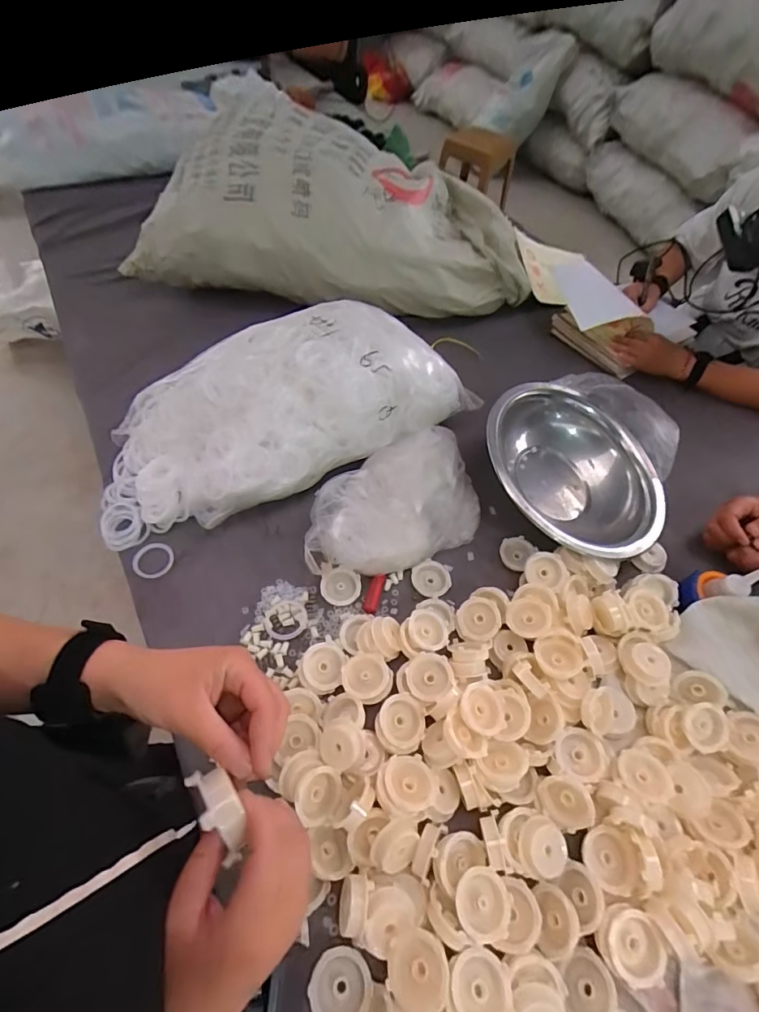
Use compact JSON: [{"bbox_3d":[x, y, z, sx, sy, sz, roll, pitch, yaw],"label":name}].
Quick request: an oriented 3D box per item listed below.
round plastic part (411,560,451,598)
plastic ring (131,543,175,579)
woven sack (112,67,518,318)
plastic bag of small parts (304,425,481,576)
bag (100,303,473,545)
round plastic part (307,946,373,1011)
[{"bbox_3d":[0.073,0.104,0.647,0.050,0.017,0.056,-4,56,-8],"label":"round plastic part"},{"bbox_3d":[-0.316,0.077,0.638,0.058,0.008,0.053,-1,63,3],"label":"plastic ring"},{"bbox_3d":[-0.070,-0.593,0.921,0.744,0.233,0.377,6,55,-1],"label":"woven sack"},{"bbox_3d":[0.019,-0.003,0.675,0.293,0.075,0.186,-26,61,-21],"label":"plastic bag of small parts"},{"bbox_3d":[-0.137,-0.153,0.699,0.577,0.179,0.230,-20,59,-17],"label":"bag"},{"bbox_3d":[-0.035,0.432,0.409,0.053,0.021,0.052,2,55,-3],"label":"round plastic part"}]

